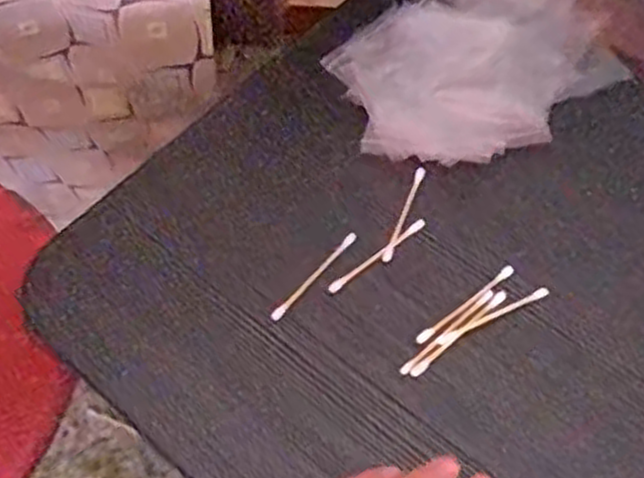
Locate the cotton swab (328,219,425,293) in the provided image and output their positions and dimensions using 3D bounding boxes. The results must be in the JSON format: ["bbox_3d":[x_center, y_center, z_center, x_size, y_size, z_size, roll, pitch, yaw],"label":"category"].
[{"bbox_3d":[0.032,0.009,0.452,0.070,0.004,0.005,-35,62,-17],"label":"cotton swab"}]

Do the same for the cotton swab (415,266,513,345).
[{"bbox_3d":[0.080,0.036,0.434,0.071,0.004,0.006,-34,62,-17],"label":"cotton swab"}]

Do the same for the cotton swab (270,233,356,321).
[{"bbox_3d":[-0.004,0.020,0.446,0.005,0.004,0.069,36,66,23],"label":"cotton swab"}]

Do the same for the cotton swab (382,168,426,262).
[{"bbox_3d":[0.049,-0.017,0.467,0.005,0.004,0.069,18,61,14],"label":"cotton swab"}]

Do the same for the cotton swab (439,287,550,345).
[{"bbox_3d":[0.094,0.042,0.430,0.069,0.005,0.005,-24,59,-11],"label":"cotton swab"}]

